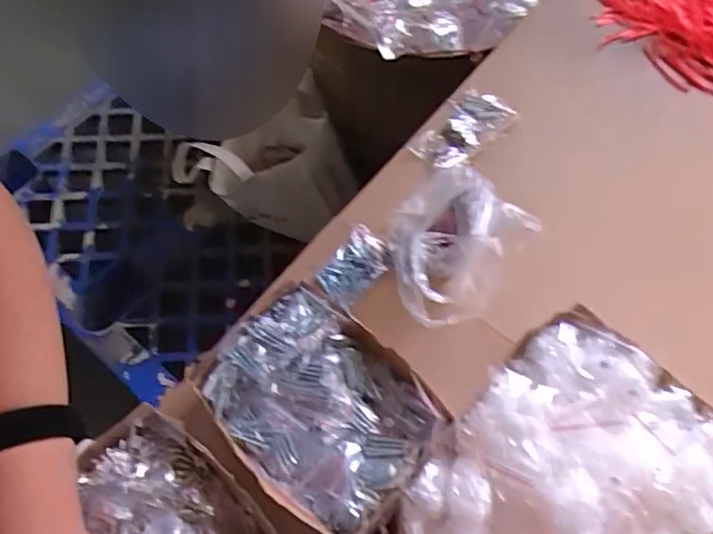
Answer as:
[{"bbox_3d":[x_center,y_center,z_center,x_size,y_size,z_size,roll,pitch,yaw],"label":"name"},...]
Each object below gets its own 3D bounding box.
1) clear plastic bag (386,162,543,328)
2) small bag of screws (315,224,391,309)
[{"bbox_3d":[0.093,-0.019,0.616,0.133,0.133,0.135,-39,74,-17],"label":"clear plastic bag"},{"bbox_3d":[-0.001,-0.001,0.660,0.057,0.021,0.093,35,69,12],"label":"small bag of screws"}]

